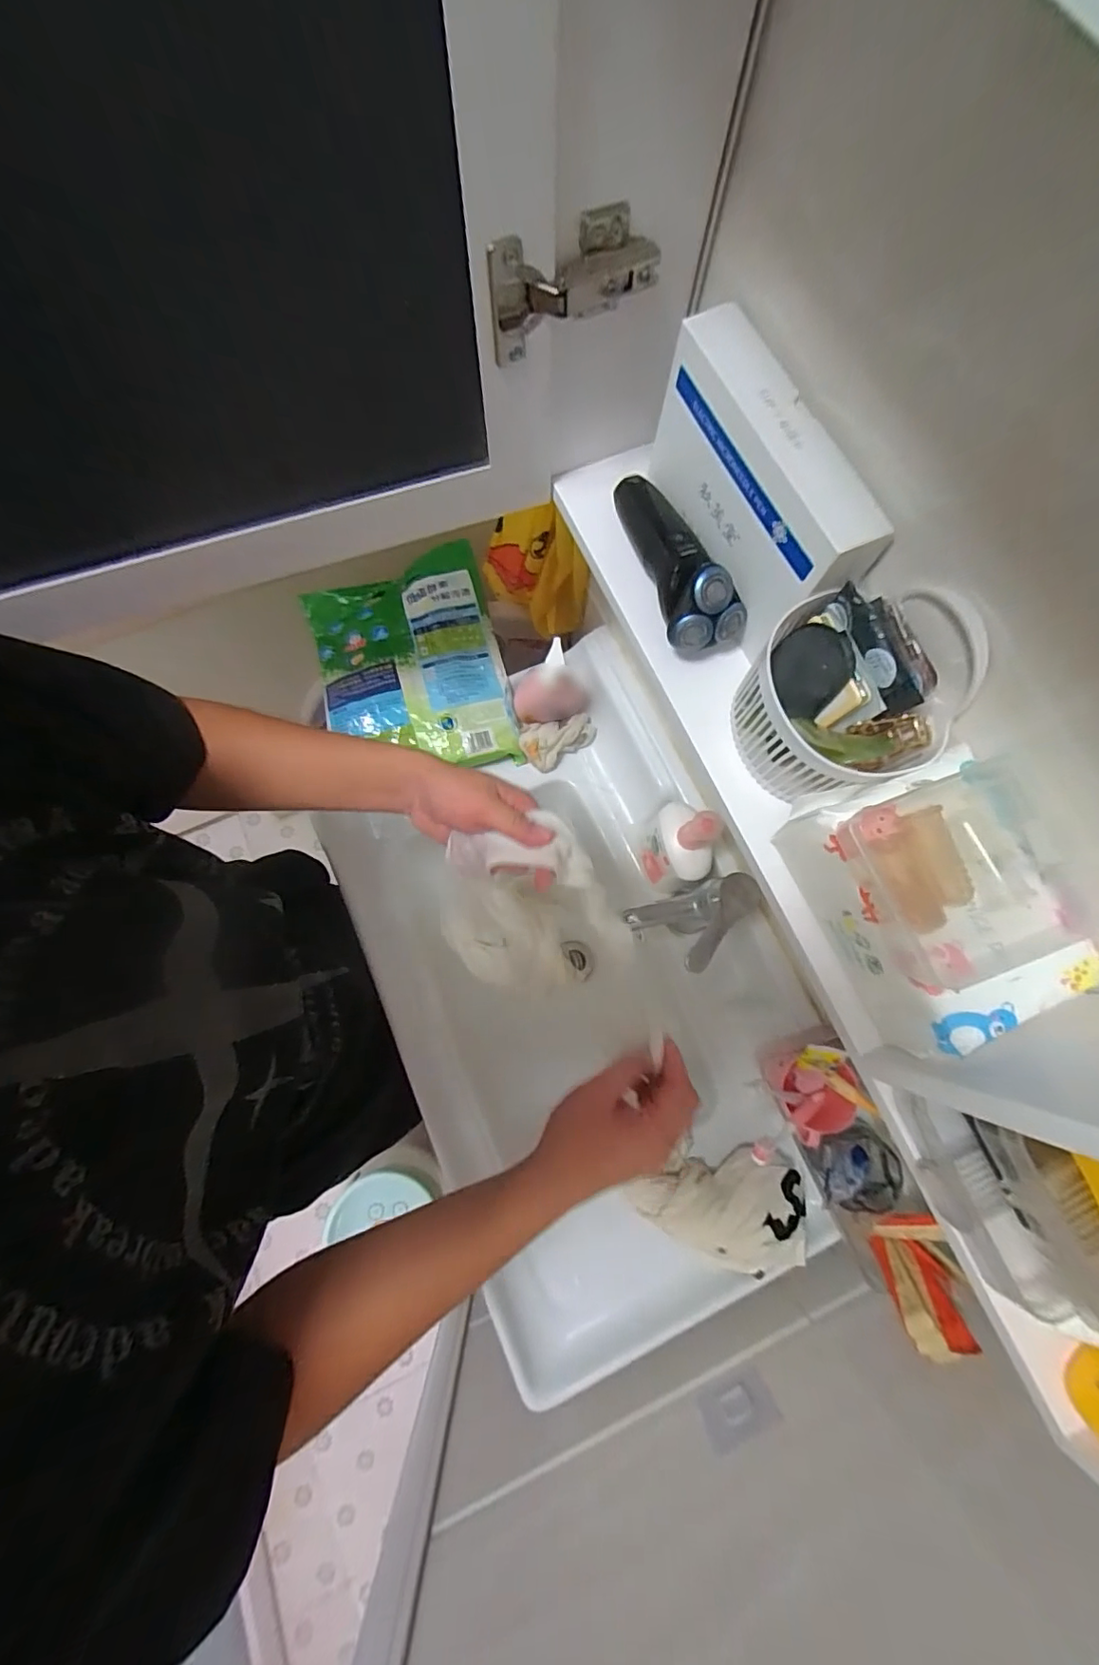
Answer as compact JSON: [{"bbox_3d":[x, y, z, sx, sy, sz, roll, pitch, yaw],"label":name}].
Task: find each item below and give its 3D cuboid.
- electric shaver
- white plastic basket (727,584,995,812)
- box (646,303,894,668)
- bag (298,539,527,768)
[{"bbox_3d":[0.094,-0.212,0.396,0.054,0.050,0.157,-19,78,-5],"label":"electric shaver"},{"bbox_3d":[0.185,-0.086,0.342,0.104,0.102,0.119,-19,78,-5],"label":"white plastic basket"},{"bbox_3d":[0.130,-0.232,0.368,0.053,0.118,0.201,-27,79,-7],"label":"box"},{"bbox_3d":[-0.197,-0.233,0.750,0.253,0.062,0.318,-14,78,-4],"label":"bag"}]

